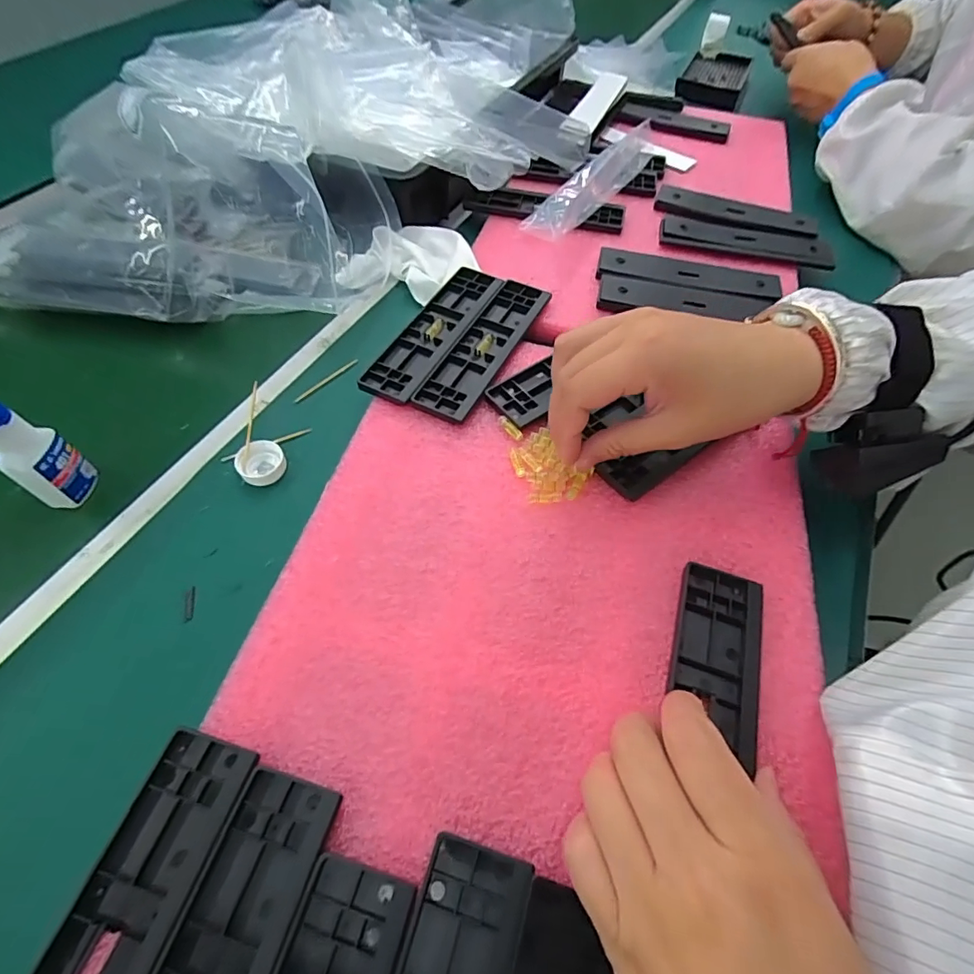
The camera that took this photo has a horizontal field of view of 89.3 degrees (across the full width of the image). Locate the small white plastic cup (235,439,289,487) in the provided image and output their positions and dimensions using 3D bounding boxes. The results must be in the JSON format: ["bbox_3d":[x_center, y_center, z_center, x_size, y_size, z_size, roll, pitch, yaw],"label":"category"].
[{"bbox_3d":[-0.155,-0.017,0.338,0.031,0.013,0.030,0,56,0],"label":"small white plastic cup"}]

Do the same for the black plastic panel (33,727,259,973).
[{"bbox_3d":[-0.147,0.180,0.185,0.042,0.006,0.157,14,57,9],"label":"black plastic panel"}]

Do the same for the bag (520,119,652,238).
[{"bbox_3d":[0.118,-0.323,0.515,0.051,0.024,0.248,32,62,19],"label":"bag"}]

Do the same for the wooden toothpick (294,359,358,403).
[{"bbox_3d":[-0.127,-0.084,0.389,0.005,0.004,0.062,35,63,21],"label":"wooden toothpick"}]

